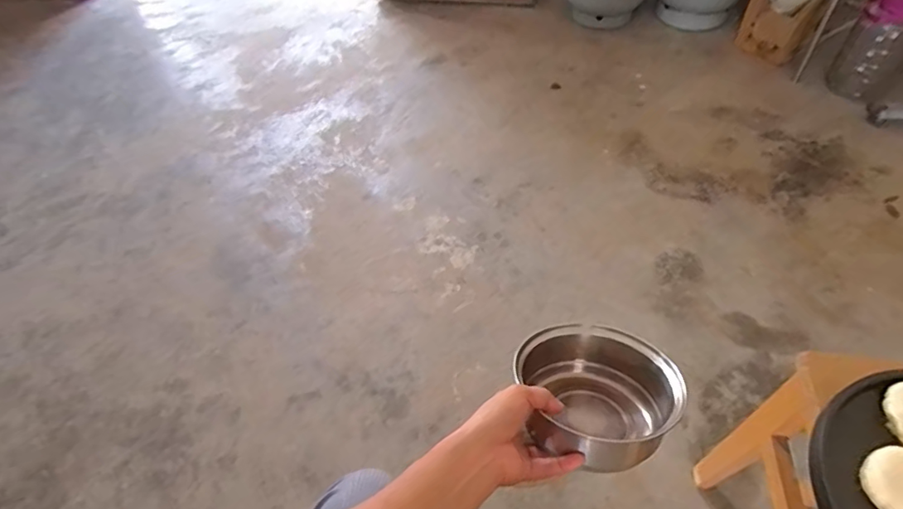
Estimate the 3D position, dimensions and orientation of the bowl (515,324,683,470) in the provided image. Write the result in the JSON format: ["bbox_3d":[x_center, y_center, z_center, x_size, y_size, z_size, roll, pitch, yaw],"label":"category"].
[{"bbox_3d":[0.151,0.148,0.515,0.162,0.089,0.128,10,42,34],"label":"bowl"}]

